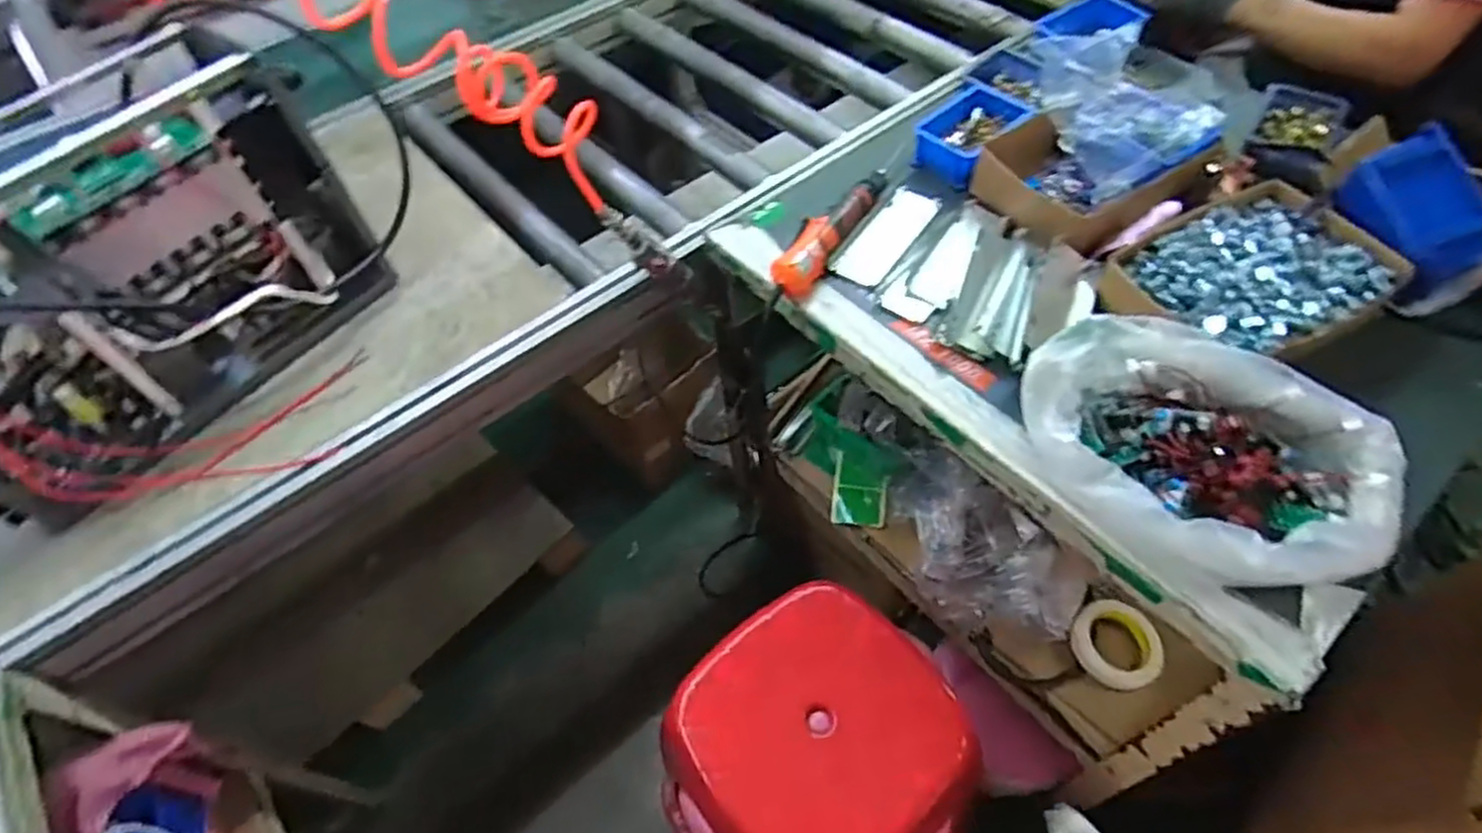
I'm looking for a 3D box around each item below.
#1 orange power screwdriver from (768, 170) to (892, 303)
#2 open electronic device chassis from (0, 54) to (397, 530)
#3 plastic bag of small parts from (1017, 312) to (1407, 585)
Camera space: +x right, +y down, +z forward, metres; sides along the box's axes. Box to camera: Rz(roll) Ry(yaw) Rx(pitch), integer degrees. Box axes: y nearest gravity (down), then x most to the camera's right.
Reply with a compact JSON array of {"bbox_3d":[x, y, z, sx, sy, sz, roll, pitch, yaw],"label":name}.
[{"bbox_3d":[0.118,-0.237,0.939,0.053,0.045,0.250,27,61,21],"label":"orange power screwdriver"},{"bbox_3d":[-0.640,-0.135,0.792,0.467,0.286,0.221,-38,61,-21],"label":"open electronic device chassis"},{"bbox_3d":[0.420,0.029,0.693,0.309,0.078,0.202,24,60,19],"label":"plastic bag of small parts"}]

